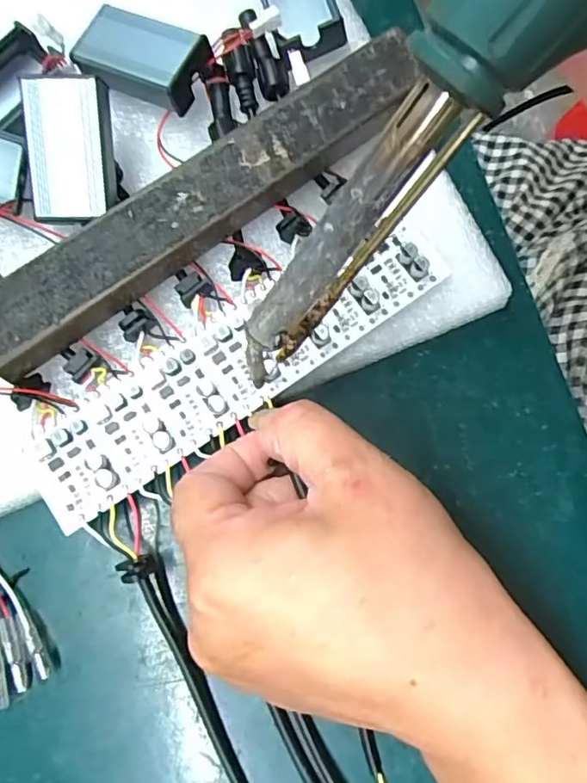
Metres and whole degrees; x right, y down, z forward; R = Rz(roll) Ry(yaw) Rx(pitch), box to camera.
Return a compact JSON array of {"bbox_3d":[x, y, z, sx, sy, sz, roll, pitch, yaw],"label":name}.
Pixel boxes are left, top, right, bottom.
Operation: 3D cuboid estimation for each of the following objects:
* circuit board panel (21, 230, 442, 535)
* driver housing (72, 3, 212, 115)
[{"bbox_3d":[-0.018,-0.011,0.218,0.170,0.006,0.041,-30,78,-7],"label":"circuit board panel"},{"bbox_3d":[-0.061,-0.135,0.229,0.050,0.015,0.029,23,76,4],"label":"driver housing"}]

